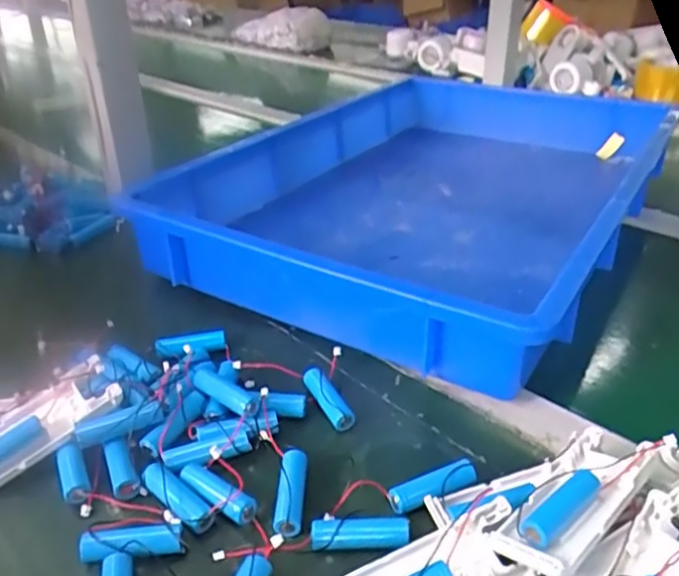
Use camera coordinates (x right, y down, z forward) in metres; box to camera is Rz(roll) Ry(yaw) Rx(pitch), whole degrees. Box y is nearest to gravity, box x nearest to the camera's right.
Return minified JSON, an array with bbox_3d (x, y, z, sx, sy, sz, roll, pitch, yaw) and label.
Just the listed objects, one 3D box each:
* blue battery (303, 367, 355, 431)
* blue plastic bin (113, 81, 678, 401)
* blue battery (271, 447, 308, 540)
[{"bbox_3d":[-0.008,0.071,0.404,0.016,0.012,0.047,-20,49,-26],"label":"blue battery"},{"bbox_3d":[0.116,-0.122,0.651,0.358,0.082,0.586,17,37,28],"label":"blue plastic bin"},{"bbox_3d":[-0.027,0.111,0.342,0.015,0.011,0.052,-1,32,2],"label":"blue battery"}]

